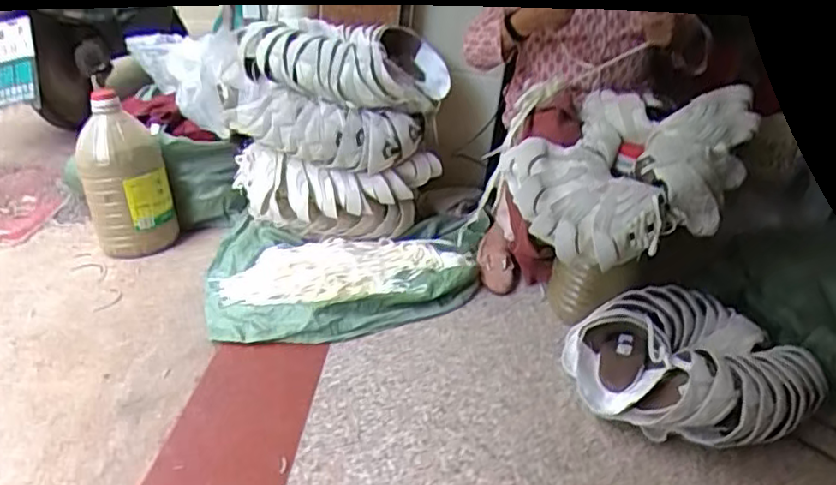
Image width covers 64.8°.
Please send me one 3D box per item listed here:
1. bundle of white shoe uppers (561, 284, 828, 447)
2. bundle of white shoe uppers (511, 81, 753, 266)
[{"bbox_3d":[0.536,0.248,1.291,0.434,0.167,0.328,-1,30,-15],"label":"bundle of white shoe uppers"},{"bbox_3d":[0.407,-0.169,1.341,0.453,0.256,0.340,-11,34,-30],"label":"bundle of white shoe uppers"}]

